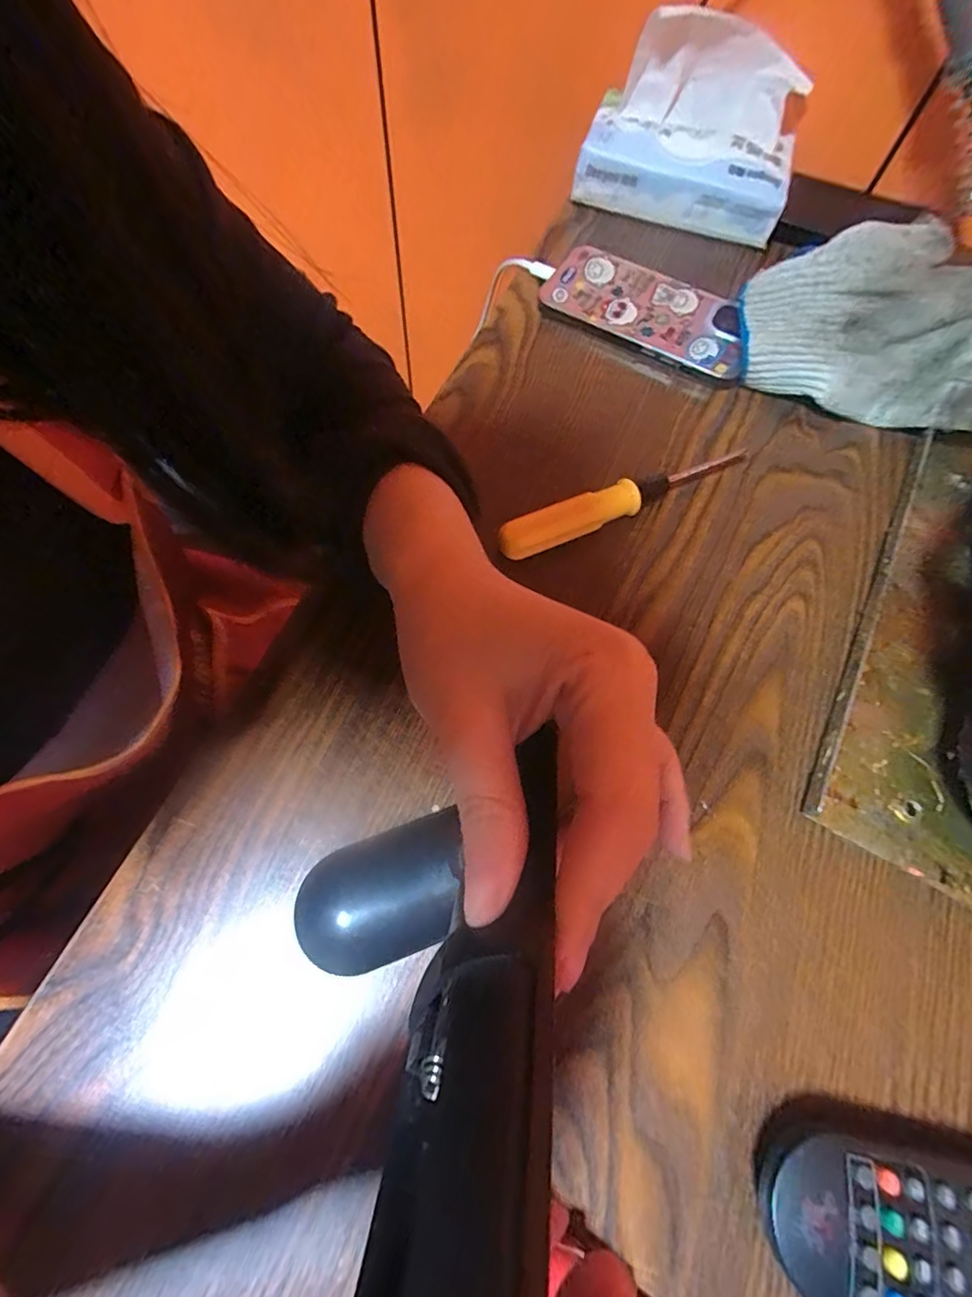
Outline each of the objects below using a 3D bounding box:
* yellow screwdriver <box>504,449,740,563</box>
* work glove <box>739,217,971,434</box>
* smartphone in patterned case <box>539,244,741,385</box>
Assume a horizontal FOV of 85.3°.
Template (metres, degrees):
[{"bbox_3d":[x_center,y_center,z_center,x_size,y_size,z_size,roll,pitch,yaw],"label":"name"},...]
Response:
[{"bbox_3d":[0.079,-0.082,0.292,0.153,0.017,0.017,-20,71,-11],"label":"yellow screwdriver"},{"bbox_3d":[0.253,-0.184,0.312,0.195,0.078,0.090,27,70,9],"label":"work glove"},{"bbox_3d":[0.106,-0.226,0.346,0.139,0.014,0.067,31,81,14],"label":"smartphone in patterned case"}]

